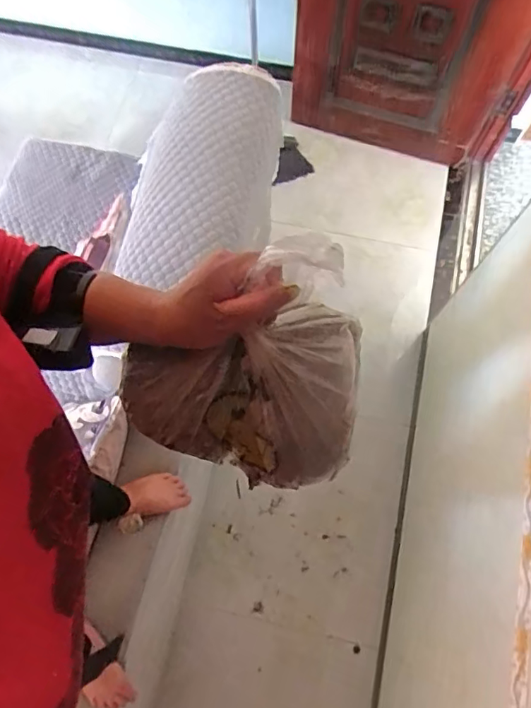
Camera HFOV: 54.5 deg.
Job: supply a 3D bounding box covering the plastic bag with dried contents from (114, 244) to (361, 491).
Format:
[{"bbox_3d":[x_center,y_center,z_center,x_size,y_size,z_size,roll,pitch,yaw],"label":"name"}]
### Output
[{"bbox_3d":[-0.020,0.010,0.371,0.181,0.135,0.140,8,72,3],"label":"plastic bag with dried contents"}]

